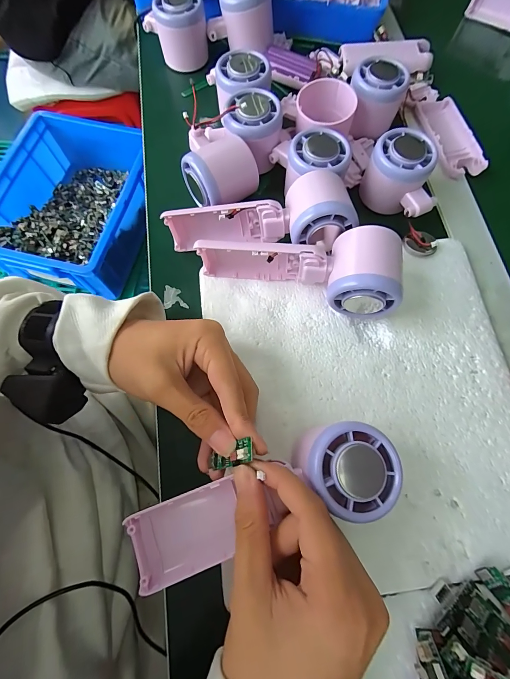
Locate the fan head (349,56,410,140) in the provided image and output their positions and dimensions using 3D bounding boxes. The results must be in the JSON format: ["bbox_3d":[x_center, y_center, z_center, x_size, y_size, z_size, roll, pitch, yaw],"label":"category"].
[{"bbox_3d":[0.124,-0.248,0.327,0.054,0.043,0.056,15,72,4],"label":"fan head"}]

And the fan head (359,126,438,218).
[{"bbox_3d":[0.142,-0.154,0.301,0.073,0.051,0.057,37,75,11],"label":"fan head"}]

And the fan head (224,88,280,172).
[{"bbox_3d":[-0.003,-0.209,0.311,0.051,0.053,0.052,-3,72,-2],"label":"fan head"}]

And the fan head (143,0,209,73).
[{"bbox_3d":[-0.092,-0.362,0.377,0.050,0.075,0.064,-38,76,-12],"label":"fan head"}]

